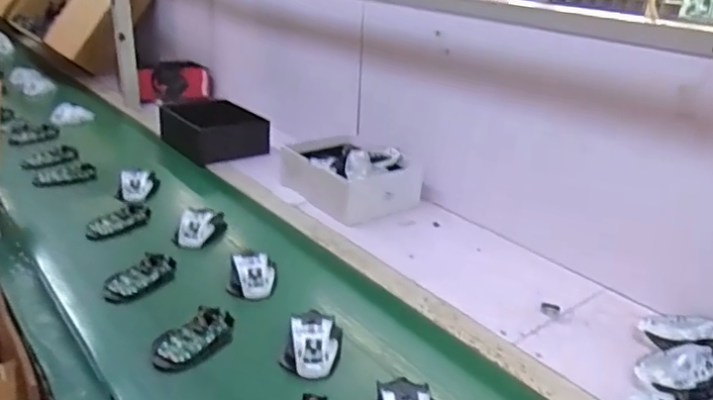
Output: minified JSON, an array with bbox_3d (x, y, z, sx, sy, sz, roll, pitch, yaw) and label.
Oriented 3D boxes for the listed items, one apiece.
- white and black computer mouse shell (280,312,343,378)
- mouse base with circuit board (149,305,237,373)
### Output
[{"bbox_3d":[-0.053,0.178,0.730,0.067,0.035,0.090,7,24,6],"label":"white and black computer mouse shell"},{"bbox_3d":[-0.207,0.176,0.744,0.070,0.018,0.117,22,29,35],"label":"mouse base with circuit board"}]

